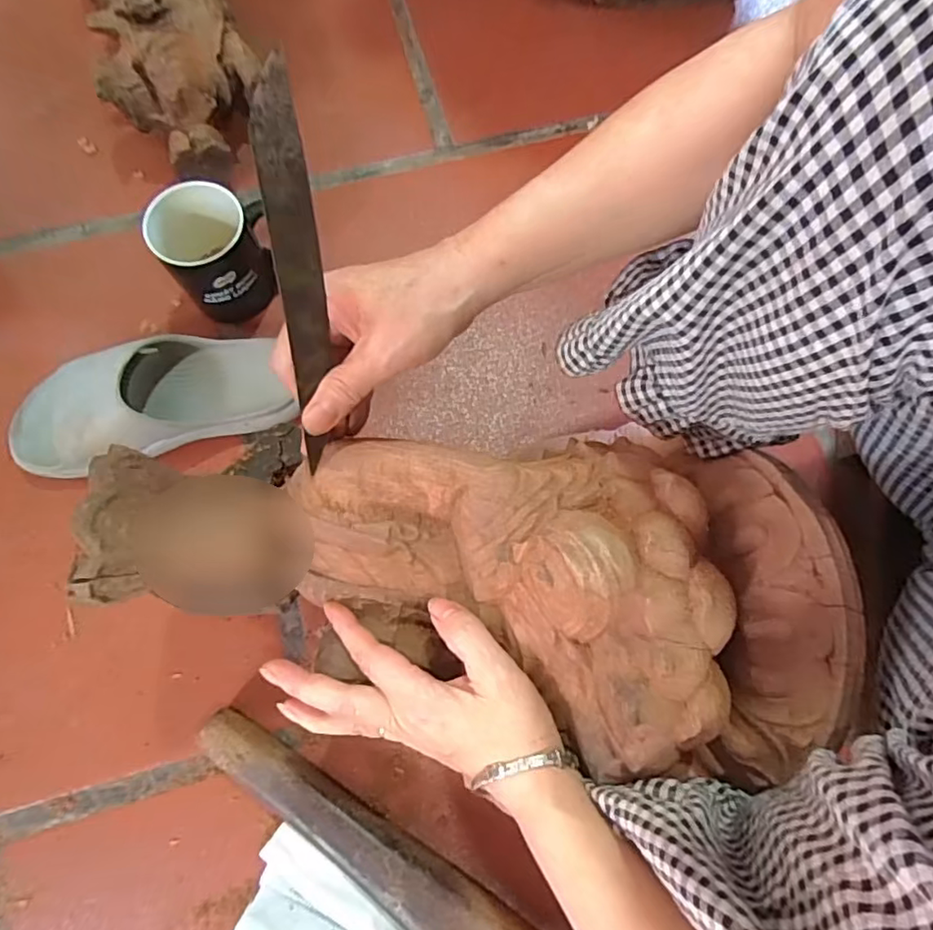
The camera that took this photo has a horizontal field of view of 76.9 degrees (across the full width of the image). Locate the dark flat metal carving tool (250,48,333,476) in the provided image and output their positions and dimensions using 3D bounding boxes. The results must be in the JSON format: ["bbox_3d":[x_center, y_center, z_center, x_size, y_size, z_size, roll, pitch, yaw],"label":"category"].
[{"bbox_3d":[-0.078,-0.080,0.280,0.024,0.183,0.005,-28,44,-36],"label":"dark flat metal carving tool"}]

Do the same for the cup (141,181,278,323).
[{"bbox_3d":[-0.216,-0.179,0.513,0.084,0.095,0.076,-23,78,-7],"label":"cup"}]

